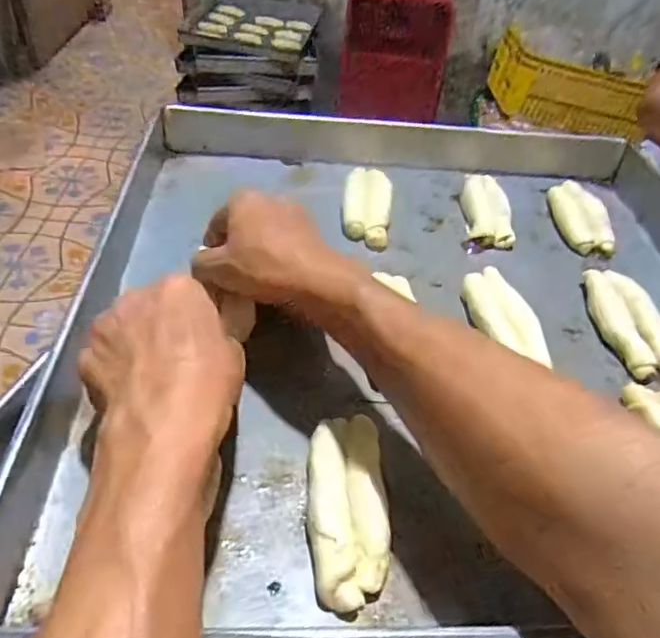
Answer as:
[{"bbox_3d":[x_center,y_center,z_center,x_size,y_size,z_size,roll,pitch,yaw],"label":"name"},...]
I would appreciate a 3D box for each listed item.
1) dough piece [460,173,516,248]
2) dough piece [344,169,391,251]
[{"bbox_3d":[0.143,-0.104,0.526,0.042,0.020,0.099,8,46,0],"label":"dough piece"},{"bbox_3d":[0.033,-0.101,0.508,0.041,0.022,0.088,8,46,1],"label":"dough piece"}]

